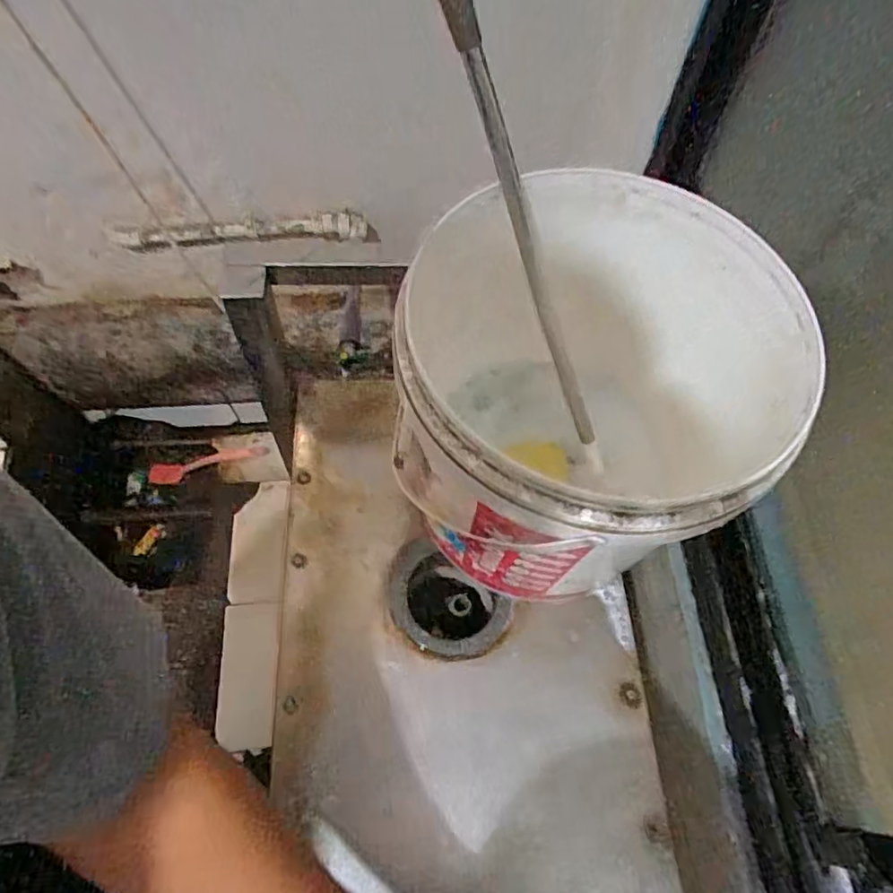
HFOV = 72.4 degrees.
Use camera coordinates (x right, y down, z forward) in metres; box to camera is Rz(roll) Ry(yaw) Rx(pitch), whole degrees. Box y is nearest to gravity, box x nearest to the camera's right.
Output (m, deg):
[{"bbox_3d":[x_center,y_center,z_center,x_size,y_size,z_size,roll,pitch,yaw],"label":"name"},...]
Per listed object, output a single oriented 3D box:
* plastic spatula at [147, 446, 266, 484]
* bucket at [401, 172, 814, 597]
[{"bbox_3d":[-0.613,0.047,1.567,0.343,0.012,0.059,-10,102,12],"label":"plastic spatula"},{"bbox_3d":[0.116,-0.032,0.565,0.319,0.280,0.315,2,64,0],"label":"bucket"}]

